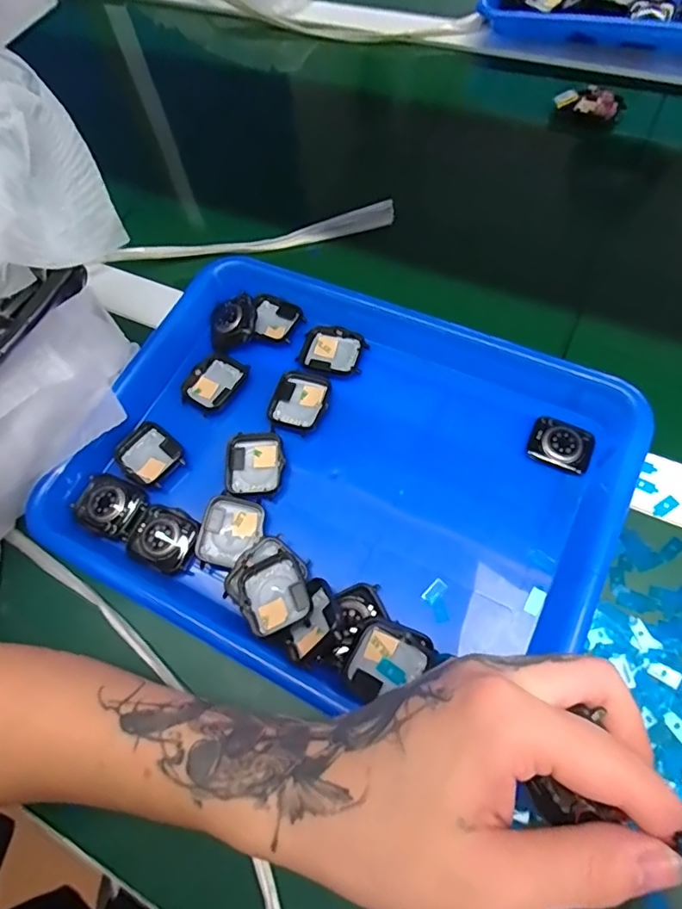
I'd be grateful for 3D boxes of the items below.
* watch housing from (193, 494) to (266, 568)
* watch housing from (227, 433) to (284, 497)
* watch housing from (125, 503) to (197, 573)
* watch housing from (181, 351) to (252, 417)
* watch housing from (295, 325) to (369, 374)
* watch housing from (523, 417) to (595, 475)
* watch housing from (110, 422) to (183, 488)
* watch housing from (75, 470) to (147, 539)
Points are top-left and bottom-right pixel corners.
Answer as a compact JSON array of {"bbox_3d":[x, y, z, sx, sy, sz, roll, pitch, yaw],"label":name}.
[{"bbox_3d":[-0.069,0.048,0.323,0.034,0.012,0.043,13,67,12],"label":"watch housing"},{"bbox_3d":[-0.057,0.006,0.342,0.037,0.008,0.045,0,65,7],"label":"watch housing"},{"bbox_3d":[-0.112,0.054,0.329,0.043,0.011,0.037,24,70,17],"label":"watch housing"},{"bbox_3d":[-0.091,-0.052,0.372,0.036,0.010,0.045,30,72,19],"label":"watch housing"},{"bbox_3d":[-0.006,-0.076,0.374,0.045,0.007,0.035,20,69,15],"label":"watch housing"},{"bbox_3d":[0.141,-0.006,0.330,0.038,0.010,0.029,23,81,13],"label":"watch housing"},{"bbox_3d":[-0.131,0.002,0.355,0.046,0.014,0.038,37,74,20],"label":"watch housing"},{"bbox_3d":[-0.154,0.033,0.343,0.044,0.009,0.038,26,71,17],"label":"watch housing"}]

